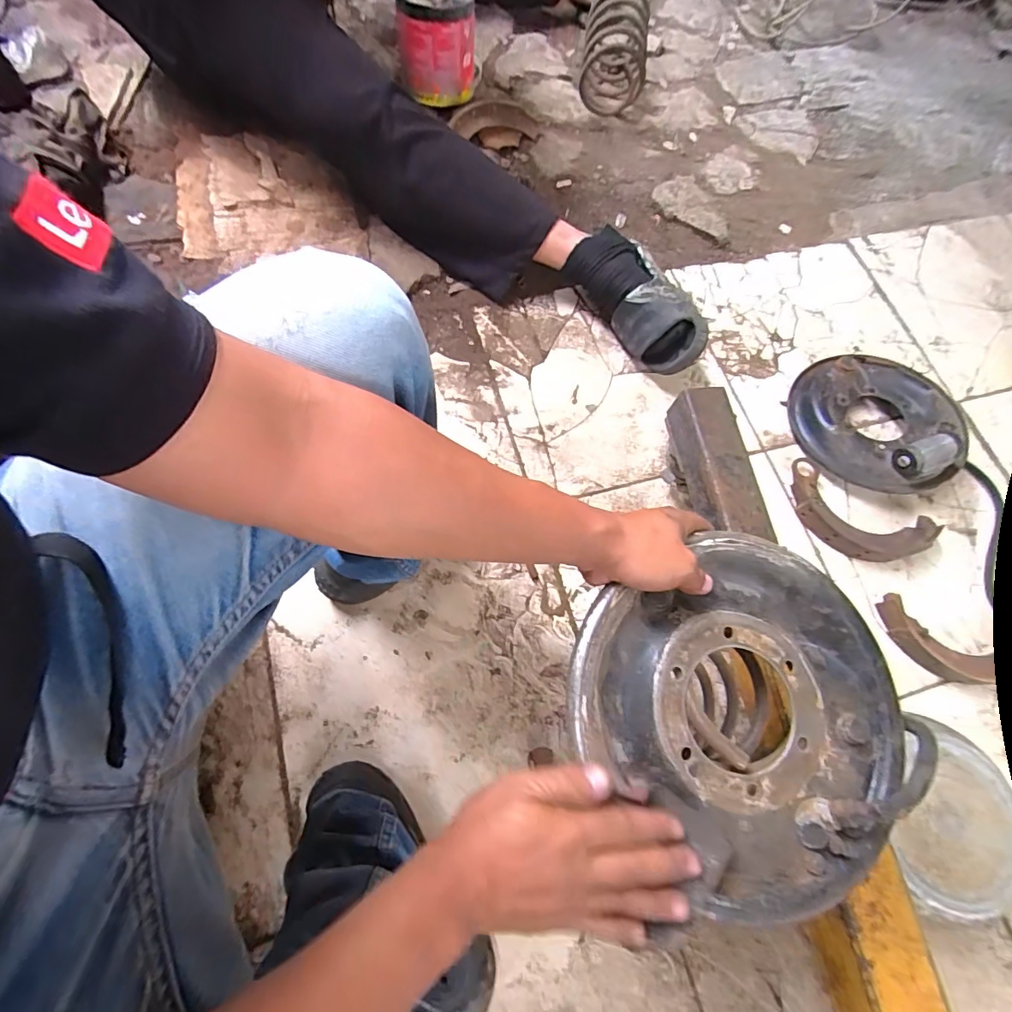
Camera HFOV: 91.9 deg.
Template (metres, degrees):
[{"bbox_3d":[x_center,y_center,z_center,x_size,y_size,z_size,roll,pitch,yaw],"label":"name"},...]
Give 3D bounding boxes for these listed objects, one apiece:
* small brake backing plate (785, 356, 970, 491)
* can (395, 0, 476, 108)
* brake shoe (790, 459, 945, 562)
[{"bbox_3d":[0.622,-0.153,0.806,0.257,0.084,0.257,1,70,-2],"label":"small brake backing plate"},{"bbox_3d":[-0.138,-0.925,0.983,0.150,0.189,0.128,-1,70,-5],"label":"can"},{"bbox_3d":[0.546,0.017,0.758,0.217,0.035,0.120,28,71,8],"label":"brake shoe"}]

